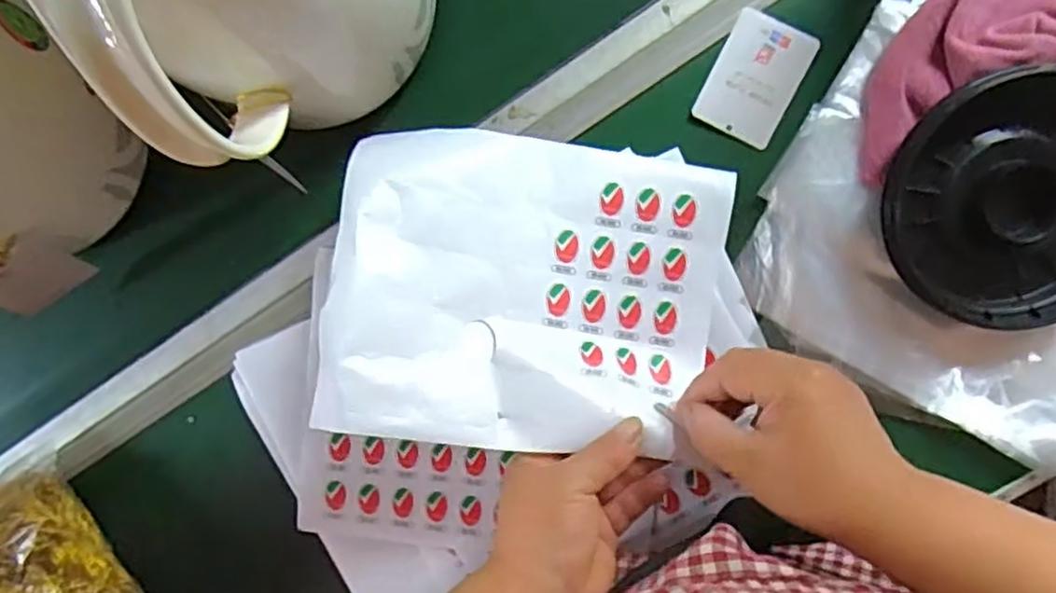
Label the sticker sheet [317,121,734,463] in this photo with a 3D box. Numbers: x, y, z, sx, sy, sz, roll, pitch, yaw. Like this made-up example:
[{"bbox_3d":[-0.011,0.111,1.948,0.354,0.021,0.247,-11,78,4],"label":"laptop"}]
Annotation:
[{"bbox_3d":[0.004,-0.006,0.407,0.224,0.027,0.180,6,77,-10],"label":"sticker sheet"}]

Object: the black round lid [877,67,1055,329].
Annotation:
[{"bbox_3d":[0.277,-0.052,0.392,0.146,0.039,0.134,0,94,5],"label":"black round lid"}]

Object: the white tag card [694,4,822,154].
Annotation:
[{"bbox_3d":[0.135,-0.130,0.418,0.050,0.004,0.070,26,96,3],"label":"white tag card"}]

